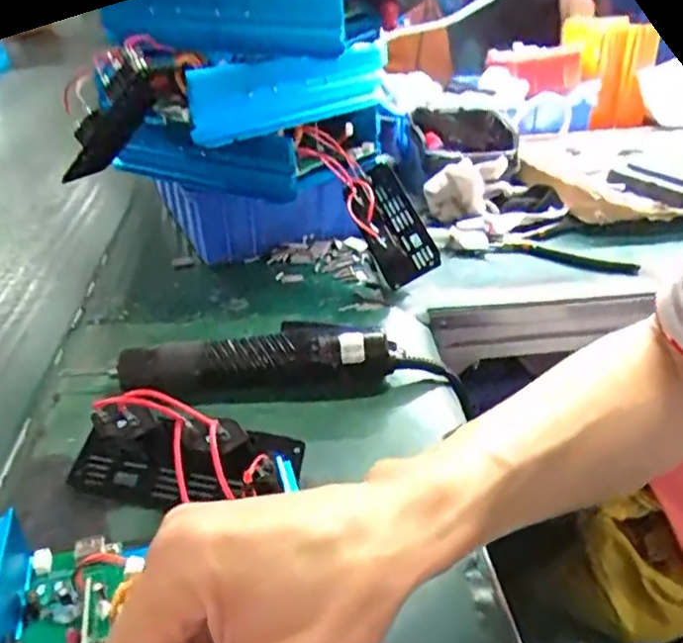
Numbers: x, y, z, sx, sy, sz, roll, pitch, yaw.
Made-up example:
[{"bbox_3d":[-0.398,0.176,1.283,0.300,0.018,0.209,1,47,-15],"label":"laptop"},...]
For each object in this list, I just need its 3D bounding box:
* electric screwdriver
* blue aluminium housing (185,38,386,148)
[{"bbox_3d":[-0.061,0.031,0.470,0.196,0.045,0.030,-3,31,-6],"label":"electric screwdriver"},{"bbox_3d":[-0.039,-0.222,0.607,0.021,0.065,0.274,21,36,31],"label":"blue aluminium housing"}]

